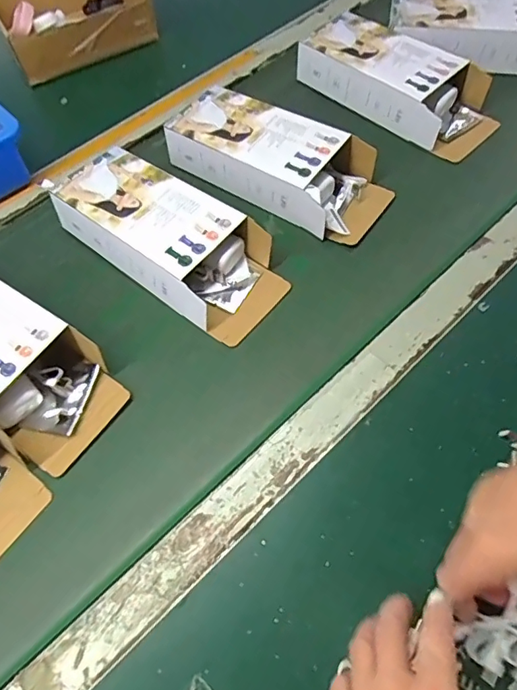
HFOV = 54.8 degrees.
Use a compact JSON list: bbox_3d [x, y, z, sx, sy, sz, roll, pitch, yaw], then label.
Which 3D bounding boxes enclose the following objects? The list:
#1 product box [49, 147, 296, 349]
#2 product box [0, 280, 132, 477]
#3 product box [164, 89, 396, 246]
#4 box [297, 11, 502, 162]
[{"bbox_3d":[-0.091,-0.111,0.511,0.245,0.050,0.108,32,67,18],"label":"product box"},{"bbox_3d":[-0.242,0.003,0.457,0.251,0.052,0.105,32,67,18],"label":"product box"},{"bbox_3d":[0.023,-0.209,0.567,0.254,0.057,0.103,31,66,18],"label":"product box"},{"bbox_3d":[0.175,-0.333,0.623,0.248,0.052,0.104,39,69,21],"label":"box"}]

